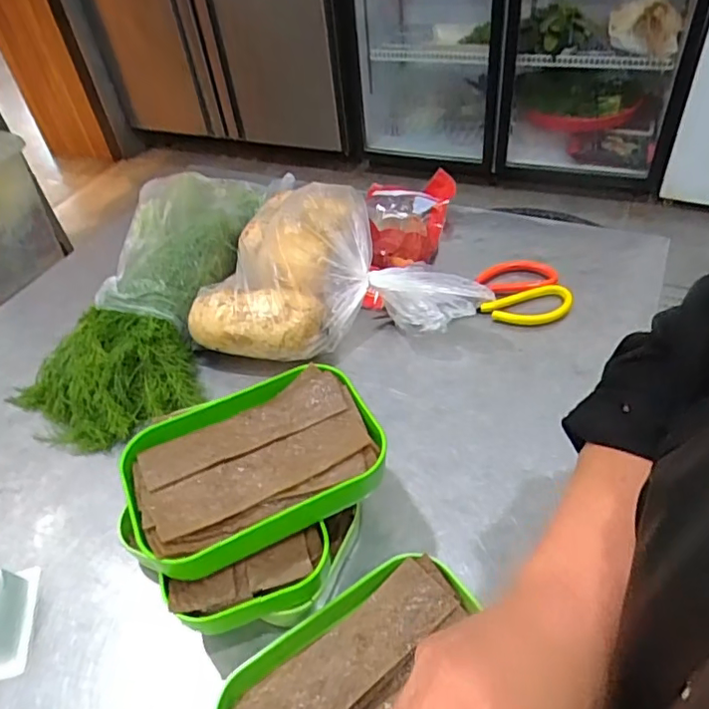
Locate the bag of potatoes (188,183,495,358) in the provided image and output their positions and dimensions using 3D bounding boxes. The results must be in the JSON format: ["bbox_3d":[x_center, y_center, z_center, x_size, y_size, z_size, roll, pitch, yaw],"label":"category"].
[{"bbox_3d":[-0.027,-0.109,0.675,0.301,0.124,0.214,-6,44,2],"label":"bag of potatoes"}]

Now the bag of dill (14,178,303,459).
[{"bbox_3d":[-0.250,-0.096,0.720,0.222,0.089,0.465,1,45,8],"label":"bag of dill"}]

